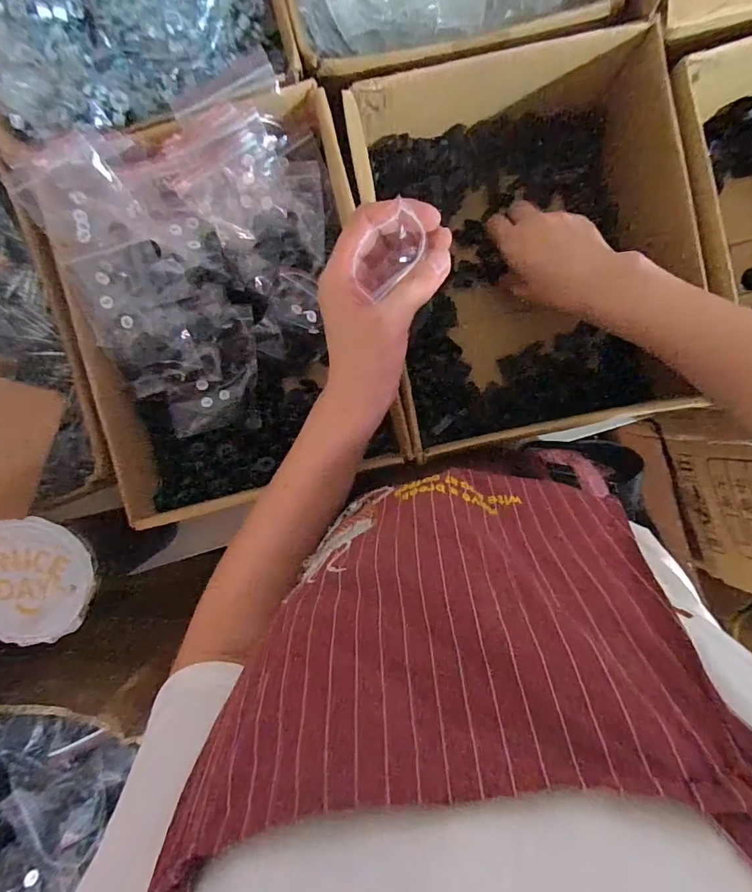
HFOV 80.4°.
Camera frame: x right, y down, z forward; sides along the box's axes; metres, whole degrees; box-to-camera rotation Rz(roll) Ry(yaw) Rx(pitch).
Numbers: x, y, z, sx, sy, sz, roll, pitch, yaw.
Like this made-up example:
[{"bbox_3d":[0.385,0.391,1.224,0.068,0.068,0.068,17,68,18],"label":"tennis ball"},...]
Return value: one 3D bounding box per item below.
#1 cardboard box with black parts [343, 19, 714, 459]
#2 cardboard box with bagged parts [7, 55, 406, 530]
[{"bbox_3d":[0.130,-0.168,0.410,0.251,0.117,0.289,-12,93,3],"label":"cardboard box with black parts"},{"bbox_3d":[-0.130,-0.117,0.402,0.255,0.131,0.313,-15,93,3],"label":"cardboard box with bagged parts"}]

